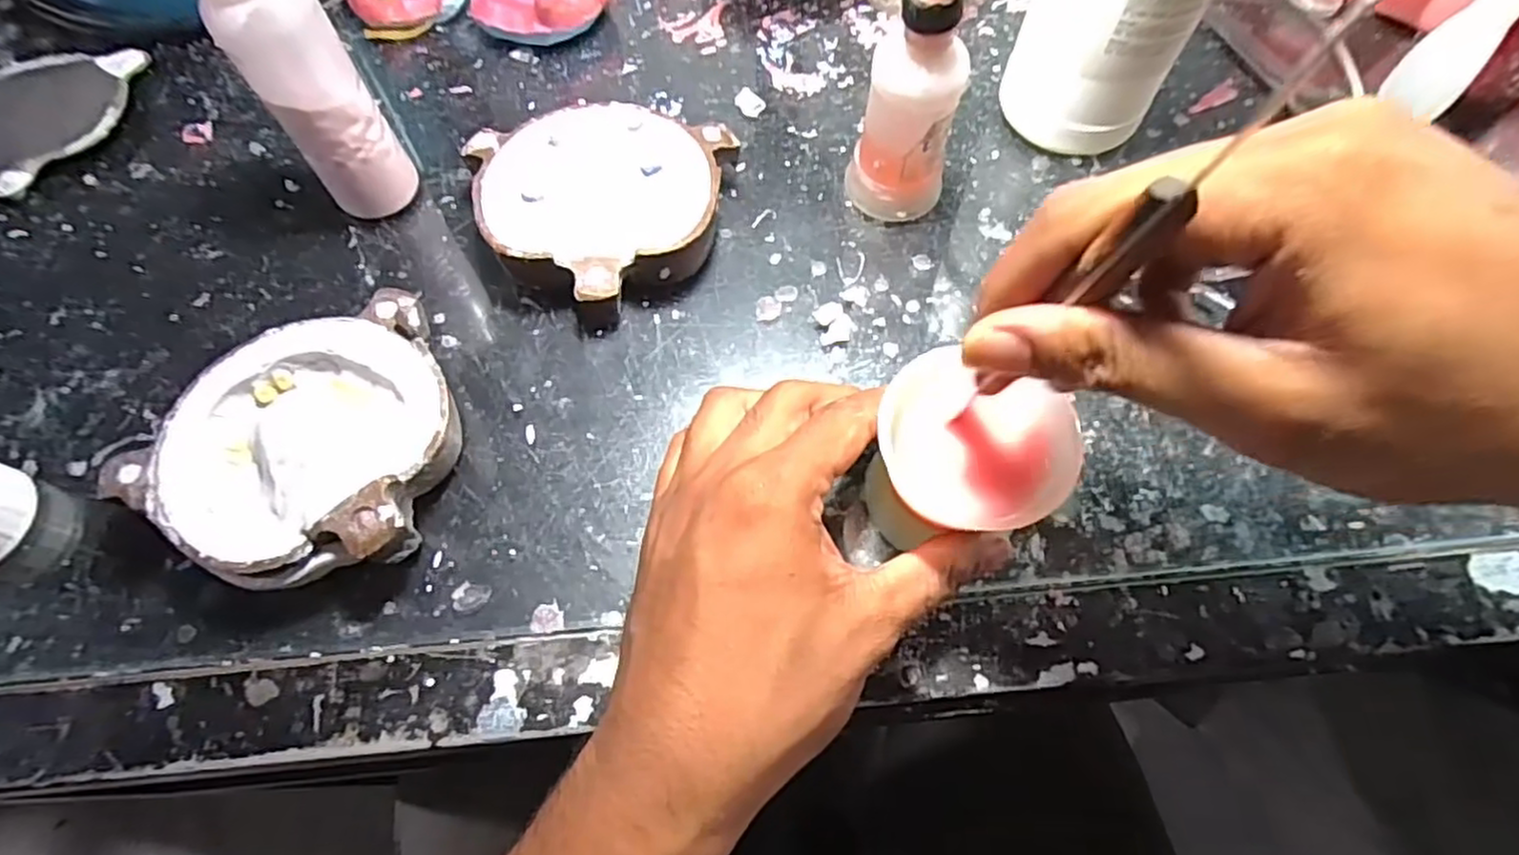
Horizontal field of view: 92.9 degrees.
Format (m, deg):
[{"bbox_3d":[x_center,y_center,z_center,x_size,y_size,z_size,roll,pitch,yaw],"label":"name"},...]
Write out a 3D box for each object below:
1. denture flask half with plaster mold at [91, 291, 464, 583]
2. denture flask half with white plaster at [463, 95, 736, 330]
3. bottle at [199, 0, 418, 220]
[{"bbox_3d":[-0.161,0.001,0.266,0.096,0.032,0.110,10,65,5],"label":"denture flask half with plaster mold"},{"bbox_3d":[-0.071,-0.095,0.311,0.103,0.034,0.093,14,66,7],"label":"denture flask half with white plaster"},{"bbox_3d":[-0.172,-0.130,0.278,0.035,0.119,0.030,-32,69,-14],"label":"bottle"}]

